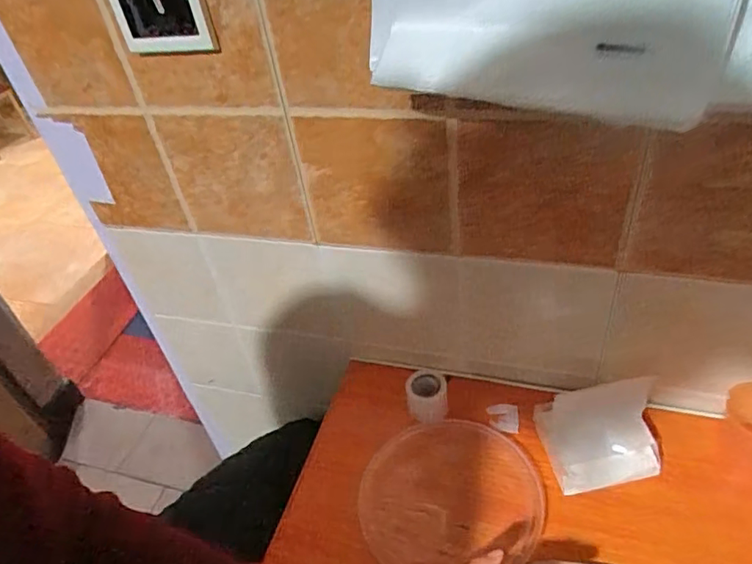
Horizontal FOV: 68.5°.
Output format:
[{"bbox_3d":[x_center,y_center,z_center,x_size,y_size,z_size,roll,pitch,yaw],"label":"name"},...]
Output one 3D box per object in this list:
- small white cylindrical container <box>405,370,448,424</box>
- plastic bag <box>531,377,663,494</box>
[{"bbox_3d":[0.055,0.127,0.606,0.045,0.043,0.041,-5,40,4],"label":"small white cylindrical container"},{"bbox_3d":[0.216,0.150,0.536,0.106,0.028,0.093,-15,79,17],"label":"plastic bag"}]

